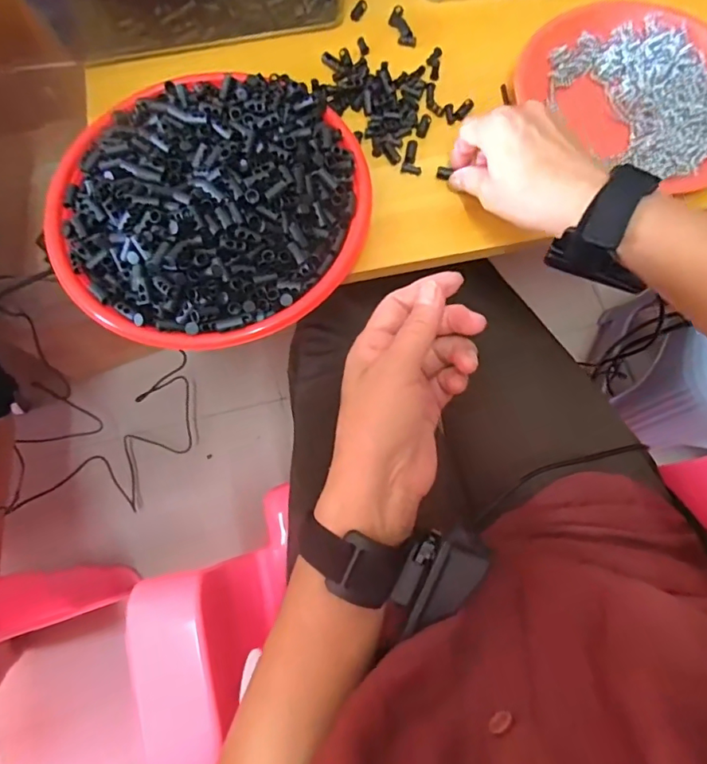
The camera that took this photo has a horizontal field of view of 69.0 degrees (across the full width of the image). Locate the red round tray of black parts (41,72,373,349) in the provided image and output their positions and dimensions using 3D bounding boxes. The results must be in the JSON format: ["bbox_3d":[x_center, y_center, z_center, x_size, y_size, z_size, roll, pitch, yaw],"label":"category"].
[{"bbox_3d":[-0.111,-0.136,0.388,0.230,0.046,0.223,0,73,0],"label":"red round tray of black parts"}]

